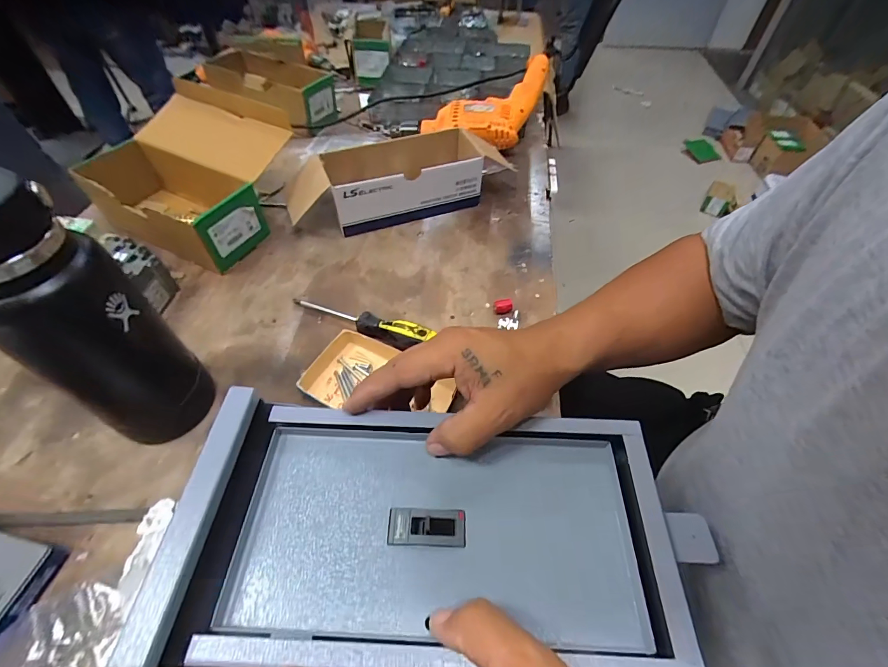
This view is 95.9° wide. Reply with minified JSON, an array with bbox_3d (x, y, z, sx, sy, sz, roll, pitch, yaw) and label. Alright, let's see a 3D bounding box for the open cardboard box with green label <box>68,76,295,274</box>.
[{"bbox_3d":[-0.362,-0.227,0.563,0.270,0.123,0.196,20,56,15],"label":"open cardboard box with green label"}]

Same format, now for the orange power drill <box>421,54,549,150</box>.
[{"bbox_3d":[0.078,-0.426,0.725,0.171,0.075,0.224,18,57,15],"label":"orange power drill"}]

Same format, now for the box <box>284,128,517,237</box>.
[{"bbox_3d":[-0.056,-0.234,0.603,0.344,0.079,0.107,-18,55,-12],"label":"box"}]

